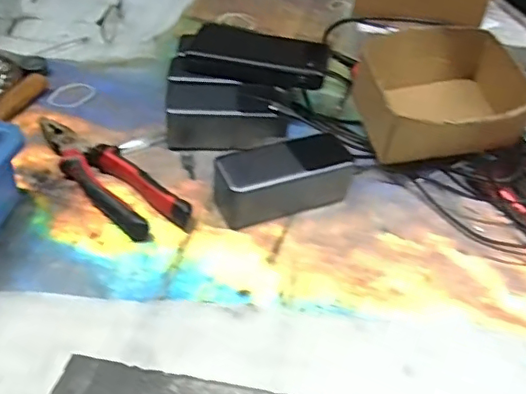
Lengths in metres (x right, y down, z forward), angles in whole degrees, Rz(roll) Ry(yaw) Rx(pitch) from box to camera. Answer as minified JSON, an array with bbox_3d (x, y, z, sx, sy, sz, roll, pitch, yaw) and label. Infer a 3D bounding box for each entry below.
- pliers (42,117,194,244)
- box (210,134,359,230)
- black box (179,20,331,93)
[{"bbox_3d":[-0.157,-0.022,0.548,0.208,0.025,0.054,33,51,27],"label":"pliers"},{"bbox_3d":[0.021,-0.014,0.532,0.131,0.052,0.057,-12,46,-17],"label":"box"},{"bbox_3d":[-0.012,-0.159,0.628,0.167,0.027,0.070,10,44,5],"label":"black box"}]

